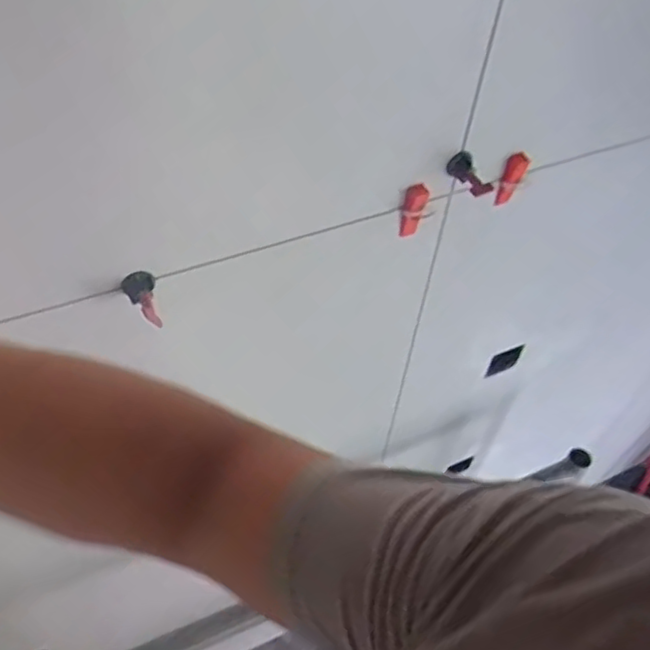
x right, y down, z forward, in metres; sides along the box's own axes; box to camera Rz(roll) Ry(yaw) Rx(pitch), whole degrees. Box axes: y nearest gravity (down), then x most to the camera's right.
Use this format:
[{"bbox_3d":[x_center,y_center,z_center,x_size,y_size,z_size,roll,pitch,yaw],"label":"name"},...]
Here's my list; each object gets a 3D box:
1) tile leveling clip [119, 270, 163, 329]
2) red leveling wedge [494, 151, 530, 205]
[{"bbox_3d":[-0.175,-0.026,0.662,0.030,0.024,0.060,-15,53,-16],"label":"tile leveling clip"},{"bbox_3d":[0.215,-0.165,0.799,0.025,0.074,0.023,20,52,12],"label":"red leveling wedge"}]

